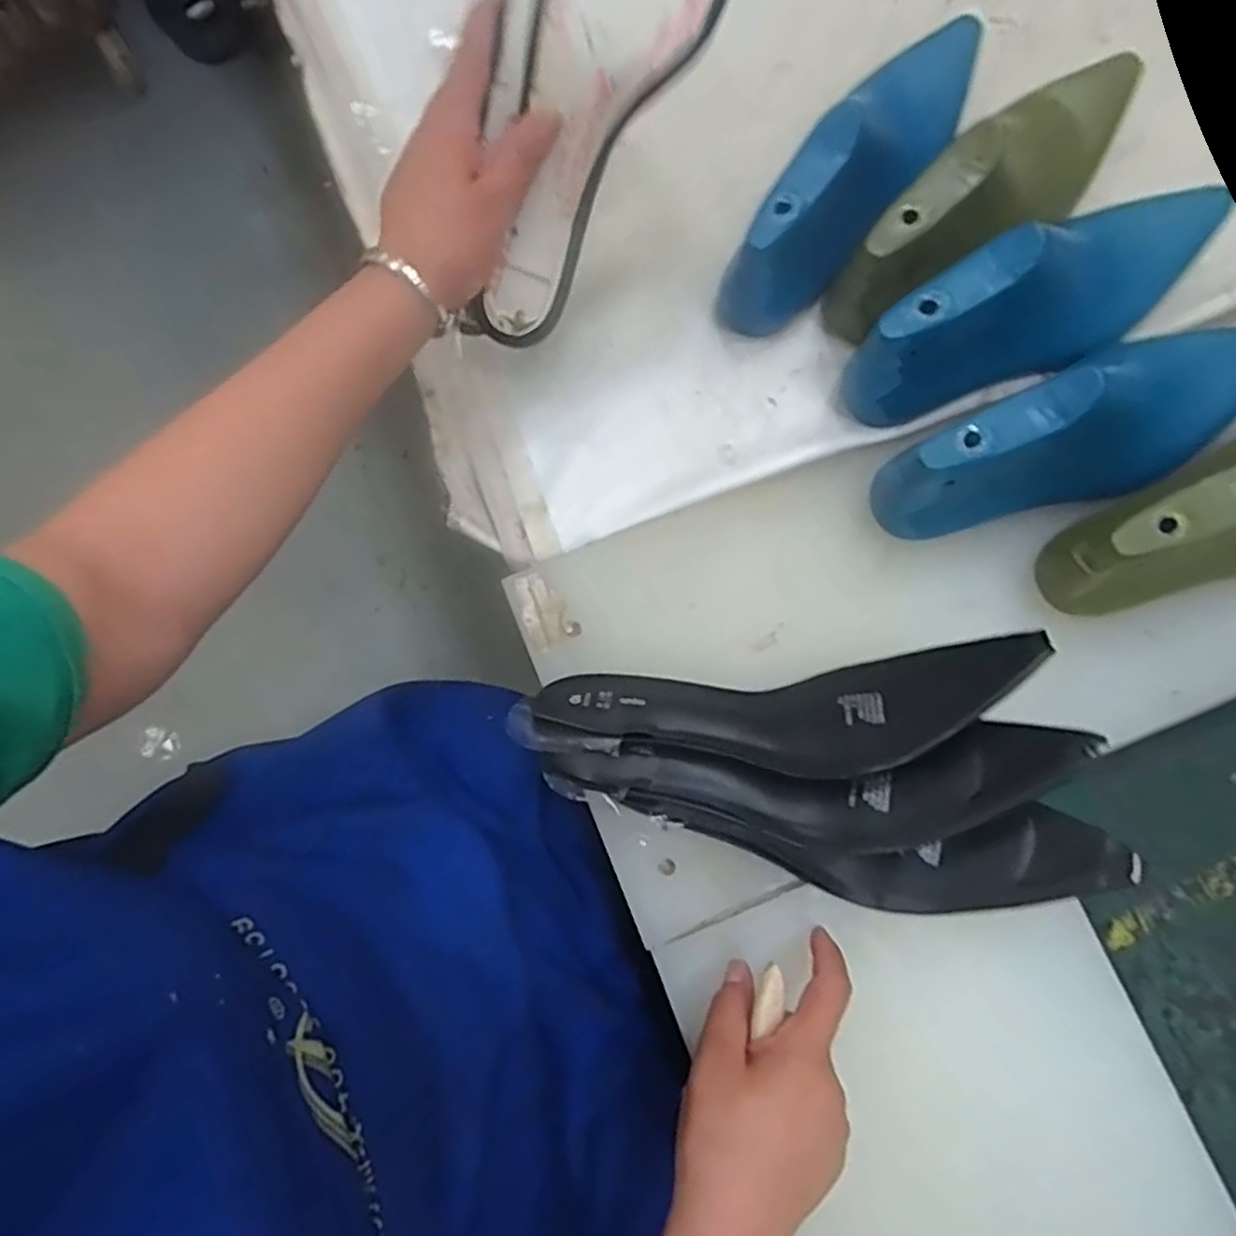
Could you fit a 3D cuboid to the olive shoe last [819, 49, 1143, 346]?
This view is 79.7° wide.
[{"bbox_3d":[0.261,-0.289,0.493,0.082,0.104,0.309,44,80,10],"label":"olive shoe last"}]

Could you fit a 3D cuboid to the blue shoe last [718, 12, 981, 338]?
[{"bbox_3d":[0.173,-0.323,0.502,0.066,0.098,0.287,31,79,8],"label":"blue shoe last"}]

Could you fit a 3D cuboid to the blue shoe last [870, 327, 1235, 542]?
[{"bbox_3d":[0.303,-0.123,0.453,0.295,0.095,0.085,-27,78,-6],"label":"blue shoe last"}]

